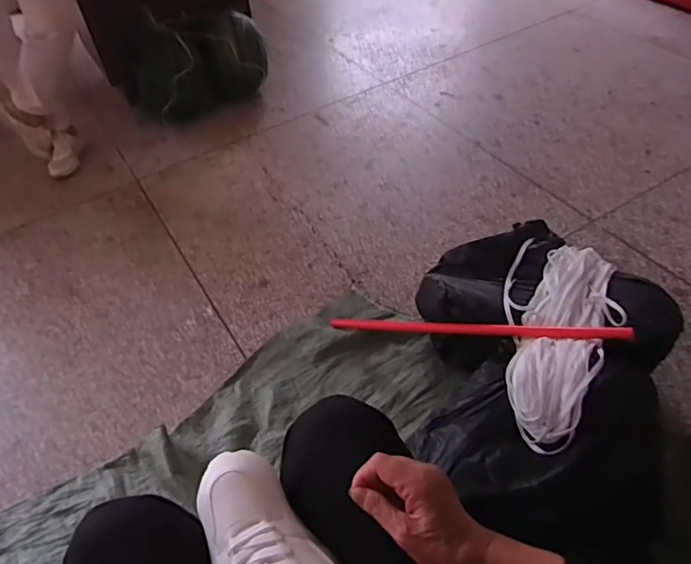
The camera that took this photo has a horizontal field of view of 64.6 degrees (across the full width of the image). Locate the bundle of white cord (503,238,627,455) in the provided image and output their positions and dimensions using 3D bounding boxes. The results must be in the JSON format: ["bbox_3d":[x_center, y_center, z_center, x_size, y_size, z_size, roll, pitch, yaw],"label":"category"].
[{"bbox_3d":[0.389,0.082,0.975,0.199,0.088,0.469,8,50,12],"label":"bundle of white cord"}]

